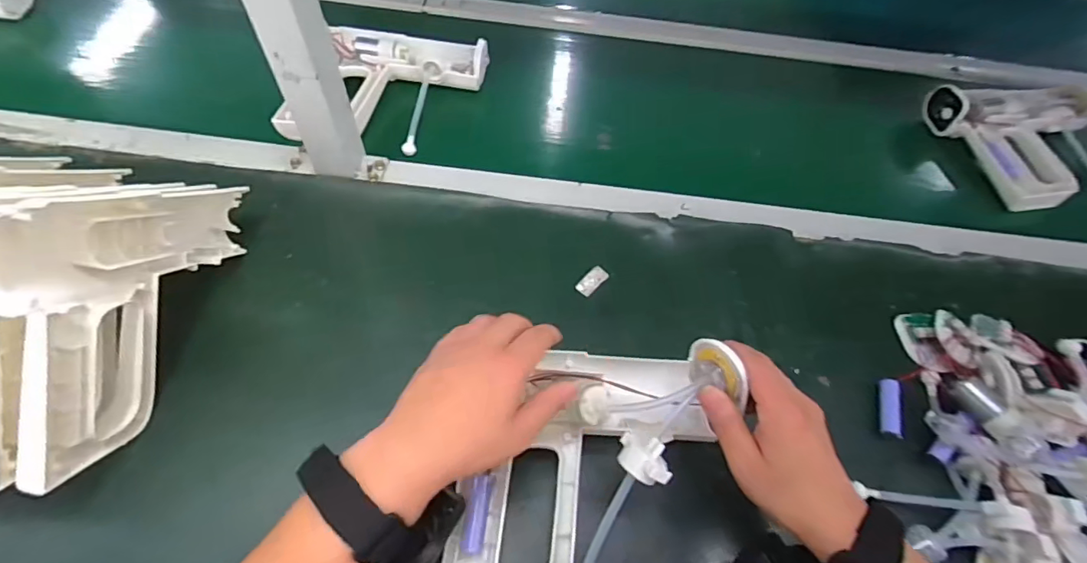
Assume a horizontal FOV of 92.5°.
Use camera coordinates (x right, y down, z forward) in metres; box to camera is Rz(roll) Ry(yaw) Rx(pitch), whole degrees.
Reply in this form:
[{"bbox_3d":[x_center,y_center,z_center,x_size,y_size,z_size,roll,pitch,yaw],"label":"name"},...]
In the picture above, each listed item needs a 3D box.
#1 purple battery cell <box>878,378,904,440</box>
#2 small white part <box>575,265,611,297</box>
[{"bbox_3d":[0.304,0.109,0.451,0.014,0.013,0.051,18,56,8],"label":"purple battery cell"},{"bbox_3d":[0.047,-0.001,0.500,0.019,0.004,0.034,41,62,21],"label":"small white part"}]

